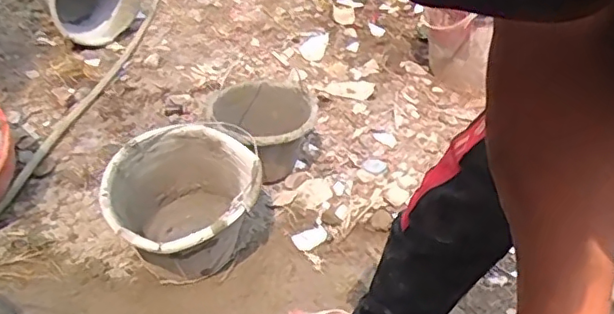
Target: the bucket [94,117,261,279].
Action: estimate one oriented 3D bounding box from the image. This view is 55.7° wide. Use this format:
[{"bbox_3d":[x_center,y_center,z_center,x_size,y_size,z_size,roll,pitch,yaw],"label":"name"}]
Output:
[{"bbox_3d":[-0.237,0.100,1.155,0.275,0.210,0.273,2,41,-2],"label":"bucket"}]

